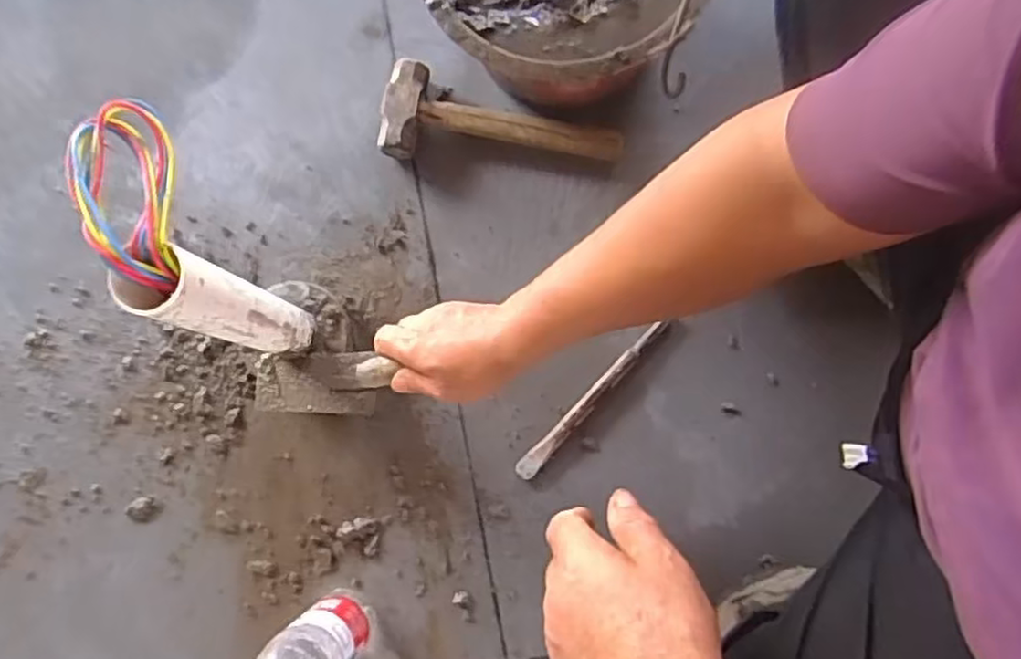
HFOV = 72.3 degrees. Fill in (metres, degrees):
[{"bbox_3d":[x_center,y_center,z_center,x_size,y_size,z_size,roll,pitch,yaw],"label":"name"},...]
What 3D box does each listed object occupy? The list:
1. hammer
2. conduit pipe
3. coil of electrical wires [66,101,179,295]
[{"bbox_3d":[-0.009,-0.221,0.753,0.255,0.038,0.099,9,80,3],"label":"hammer"},{"bbox_3d":[-0.224,-0.014,0.569,0.055,0.244,0.059,0,81,2],"label":"conduit pipe"},{"bbox_3d":[-0.251,-0.092,0.455,0.054,0.030,0.130,-10,80,-1],"label":"coil of electrical wires"}]

